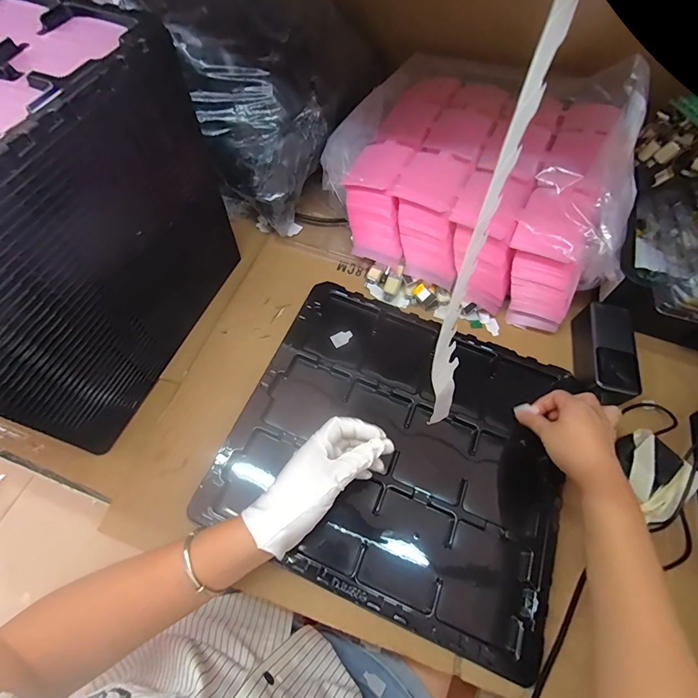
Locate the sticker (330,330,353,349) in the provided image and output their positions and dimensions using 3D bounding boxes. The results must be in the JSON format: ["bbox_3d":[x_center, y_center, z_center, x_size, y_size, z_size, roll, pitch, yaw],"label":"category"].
[{"bbox_3d":[-0.009,-0.015,0.506,0.030,0.004,0.019,-29,81,-14],"label":"sticker"}]

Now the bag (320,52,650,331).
[{"bbox_3d":[0.180,-0.258,0.545,0.400,0.170,0.321,20,65,7],"label":"bag"}]

